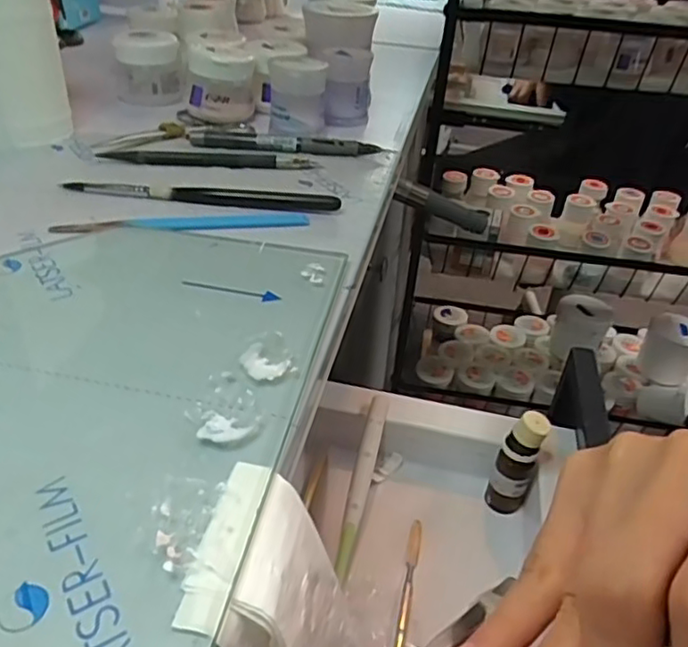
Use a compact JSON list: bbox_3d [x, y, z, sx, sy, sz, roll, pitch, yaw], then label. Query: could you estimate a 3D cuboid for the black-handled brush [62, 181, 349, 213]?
[{"bbox_3d":[-0.084,-0.076,0.375,0.162,0.007,0.014,4,36,3],"label":"black-handled brush"}]

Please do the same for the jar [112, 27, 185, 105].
[{"bbox_3d":[-0.159,-0.210,0.518,0.053,0.046,0.053,-7,37,-13],"label":"jar"}]

